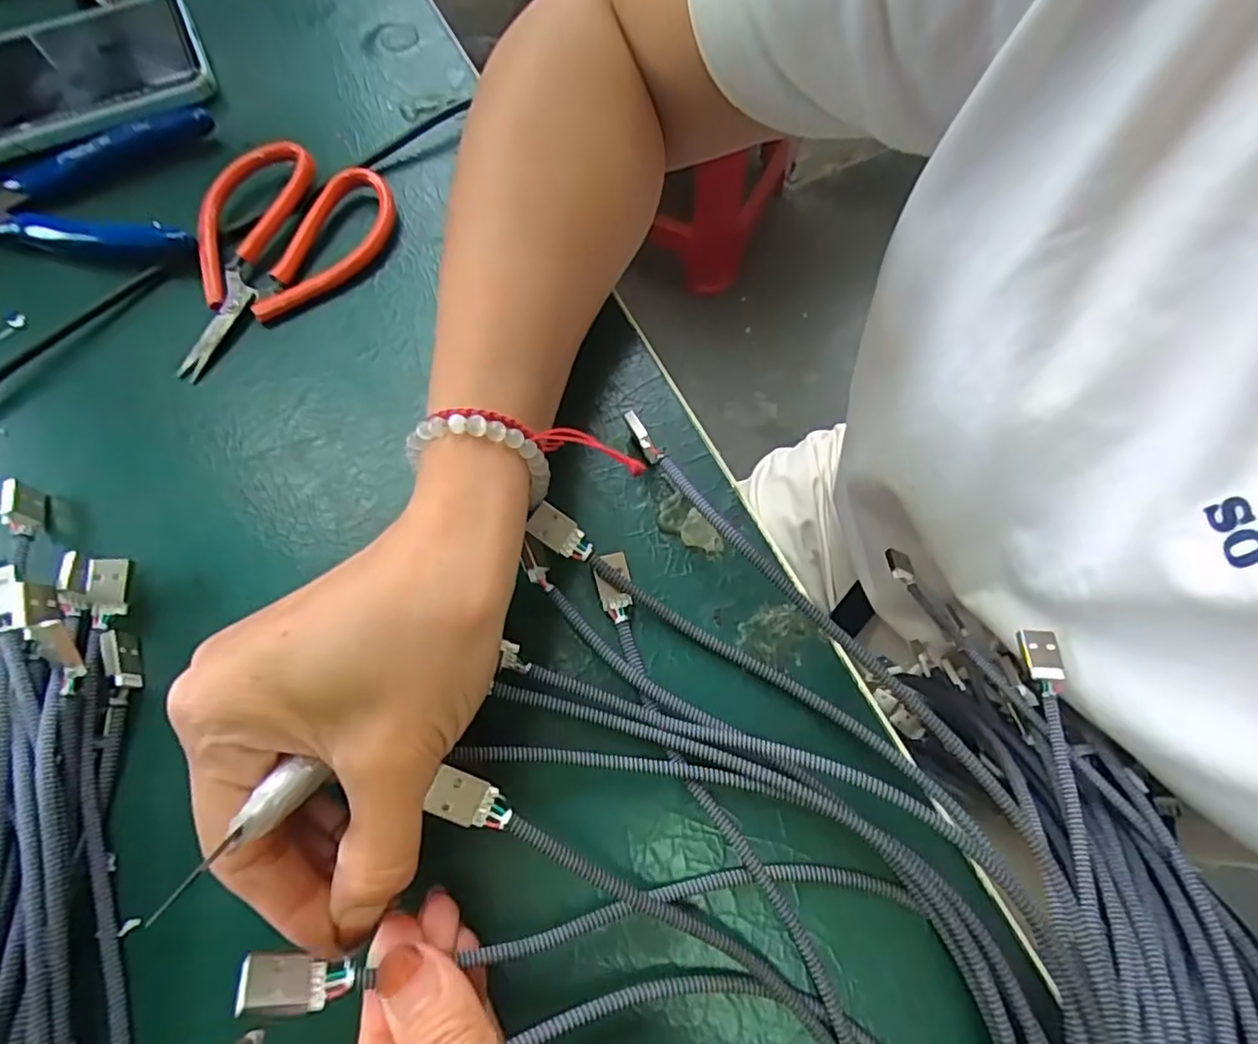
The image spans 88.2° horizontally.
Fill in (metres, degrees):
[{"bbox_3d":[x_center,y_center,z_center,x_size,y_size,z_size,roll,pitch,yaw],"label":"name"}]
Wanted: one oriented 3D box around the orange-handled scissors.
[{"bbox_3d":[-0.153,-0.111,0.269,0.065,0.019,0.112,22,70,10],"label":"orange-handled scissors"}]

